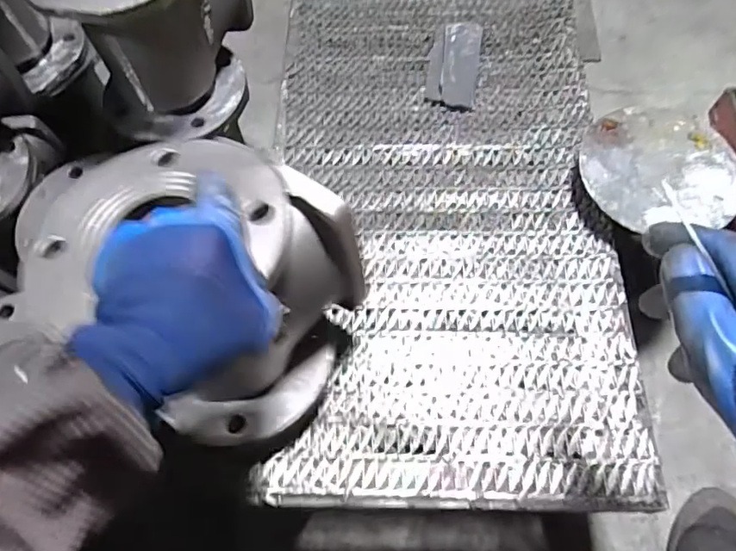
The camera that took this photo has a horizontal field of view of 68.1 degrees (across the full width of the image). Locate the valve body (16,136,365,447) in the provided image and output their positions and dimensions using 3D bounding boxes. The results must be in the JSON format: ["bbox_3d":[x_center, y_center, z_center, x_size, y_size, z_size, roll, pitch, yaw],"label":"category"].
[{"bbox_3d":[-0.125,0.014,0.433,0.195,0.190,0.185,0,65,0],"label":"valve body"}]

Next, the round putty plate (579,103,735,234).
[{"bbox_3d":[0.312,-0.120,0.586,0.161,0.012,0.153,0,65,0],"label":"round putty plate"}]

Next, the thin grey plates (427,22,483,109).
[{"bbox_3d":[0.112,-0.274,0.699,0.061,0.018,0.130,8,65,4],"label":"thin grey plates"}]

